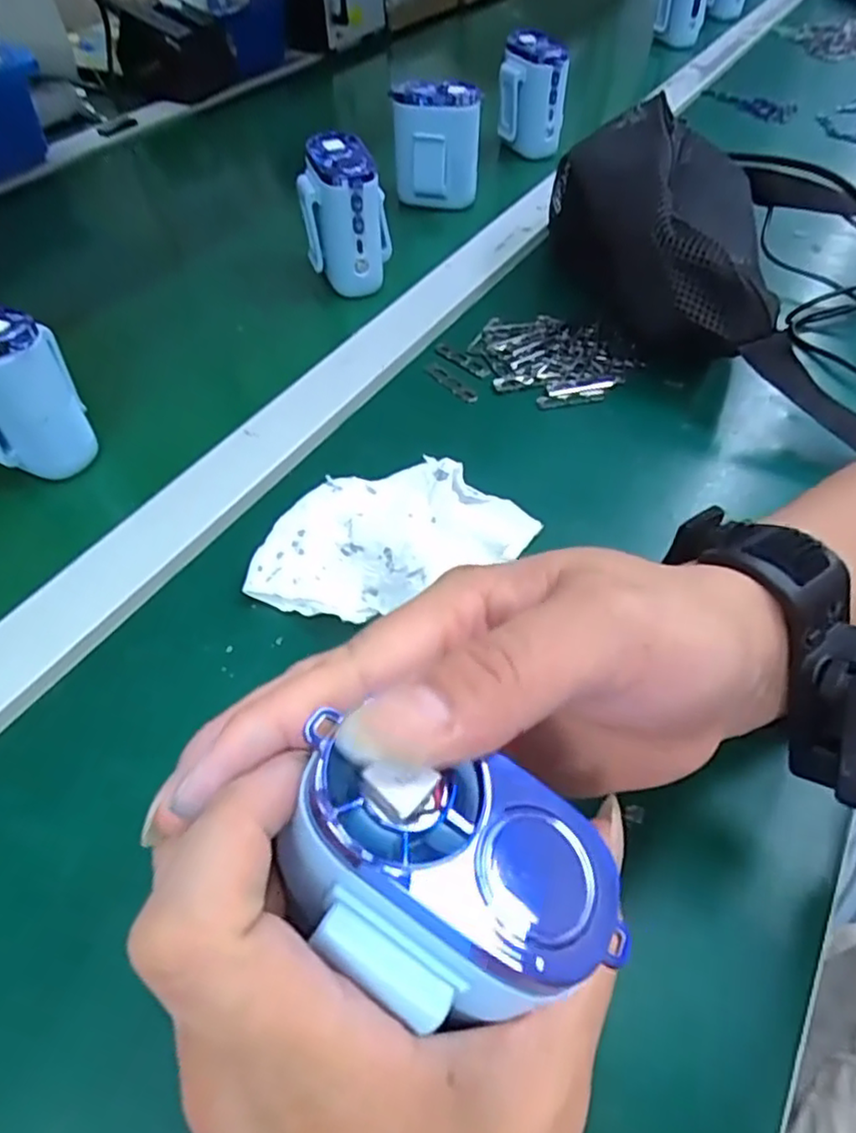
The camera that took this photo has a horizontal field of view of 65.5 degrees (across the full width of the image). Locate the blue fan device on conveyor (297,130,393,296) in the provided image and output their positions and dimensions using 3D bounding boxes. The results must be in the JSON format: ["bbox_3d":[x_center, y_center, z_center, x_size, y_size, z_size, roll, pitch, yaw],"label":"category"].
[{"bbox_3d":[-0.056,-0.241,0.456,0.057,0.078,0.055,-9,52,-7],"label":"blue fan device on conveyor"}]

